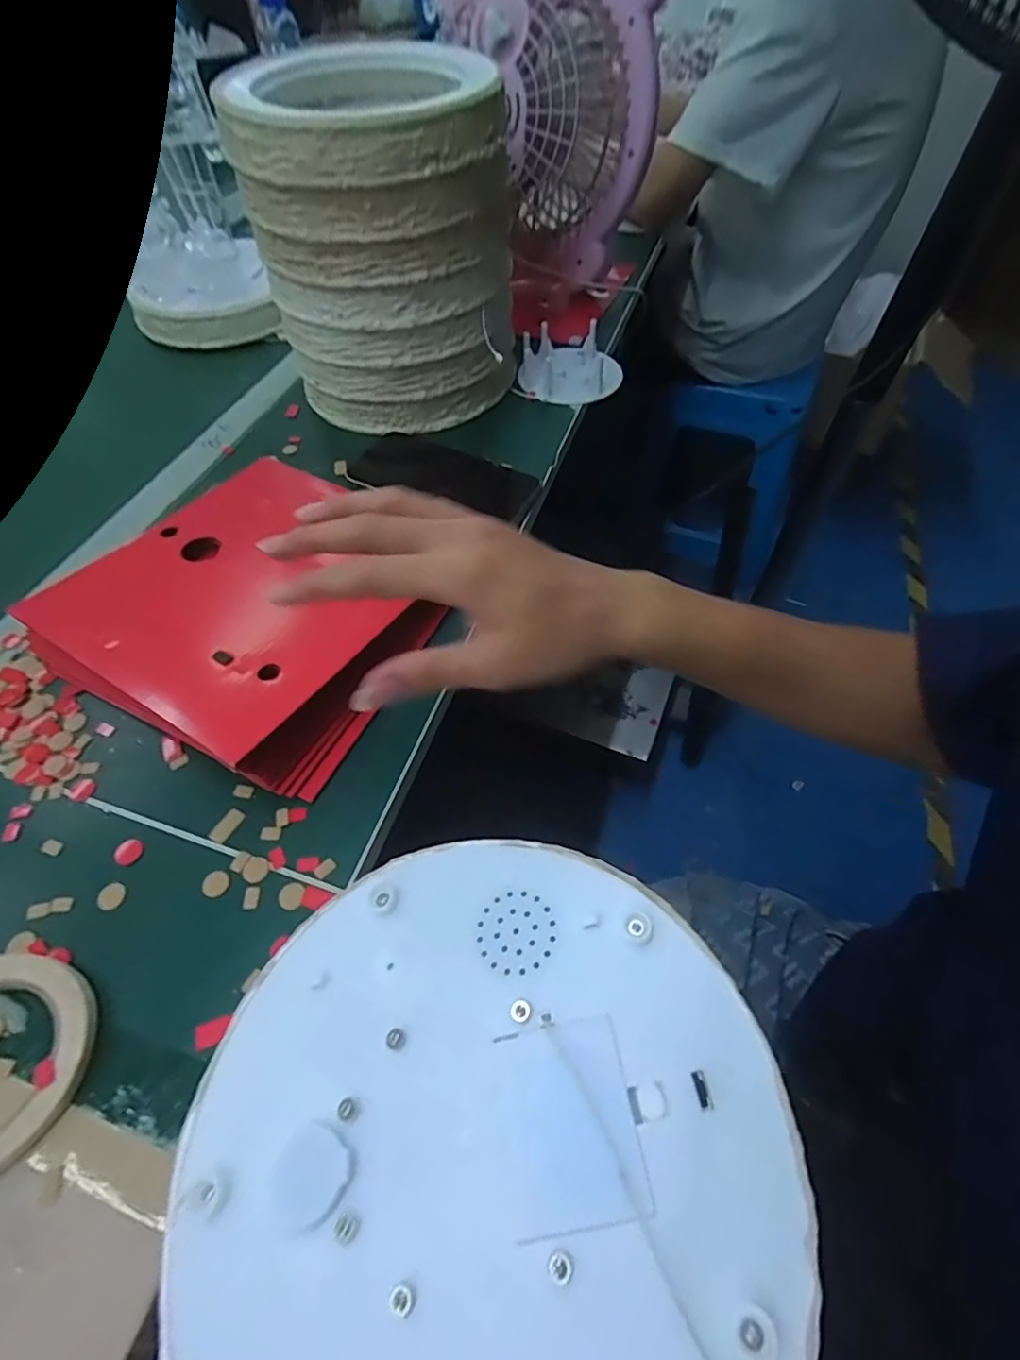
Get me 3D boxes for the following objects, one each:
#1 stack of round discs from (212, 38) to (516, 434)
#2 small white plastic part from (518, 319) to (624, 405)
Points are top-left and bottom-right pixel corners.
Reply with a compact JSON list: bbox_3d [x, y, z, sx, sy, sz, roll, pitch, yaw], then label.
[{"bbox_3d":[-0.100,-0.377,0.505,0.194,0.211,0.204,-6,55,-2],"label":"stack of round discs"},{"bbox_3d":[0.062,-0.321,0.579,0.099,0.030,0.103,3,55,4],"label":"small white plastic part"}]

